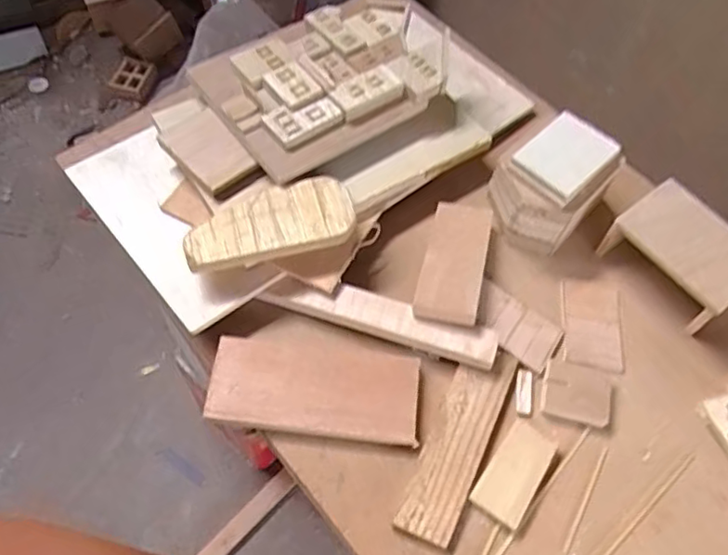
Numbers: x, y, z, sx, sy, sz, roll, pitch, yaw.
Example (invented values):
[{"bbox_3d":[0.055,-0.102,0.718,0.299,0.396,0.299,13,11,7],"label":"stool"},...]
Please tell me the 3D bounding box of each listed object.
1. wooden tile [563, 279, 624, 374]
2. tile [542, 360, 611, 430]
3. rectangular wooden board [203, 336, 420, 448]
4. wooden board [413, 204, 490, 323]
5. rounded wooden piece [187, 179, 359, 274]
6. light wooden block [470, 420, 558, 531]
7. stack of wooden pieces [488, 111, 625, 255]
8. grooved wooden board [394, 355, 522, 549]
[{"bbox_3d":[0.236,0.049,0.634,0.060,0.005,0.095,8,61,3],"label":"wooden tile"},{"bbox_3d":[0.206,0.111,0.591,0.061,0.004,0.056,16,61,7],"label":"tile"},{"bbox_3d":[-0.046,0.103,0.579,0.192,0.015,0.084,7,61,2],"label":"rectangular wooden board"},{"bbox_3d":[0.095,-0.019,0.637,0.061,0.012,0.154,13,53,6],"label":"wooden board"},{"bbox_3d":[-0.094,-0.055,0.617,0.166,0.021,0.075,-14,59,-10],"label":"rounded wooden piece"},{"bbox_3d":[0.139,0.178,0.563,0.046,0.007,0.091,32,65,15],"label":"light wooden block"},{"bbox_3d":[0.201,-0.104,0.665,0.101,0.092,0.119,38,66,18],"label":"stack of wooden pieces"},{"bbox_3d":[0.090,0.150,0.569,0.053,0.007,0.186,23,63,11],"label":"grooved wooden board"}]

